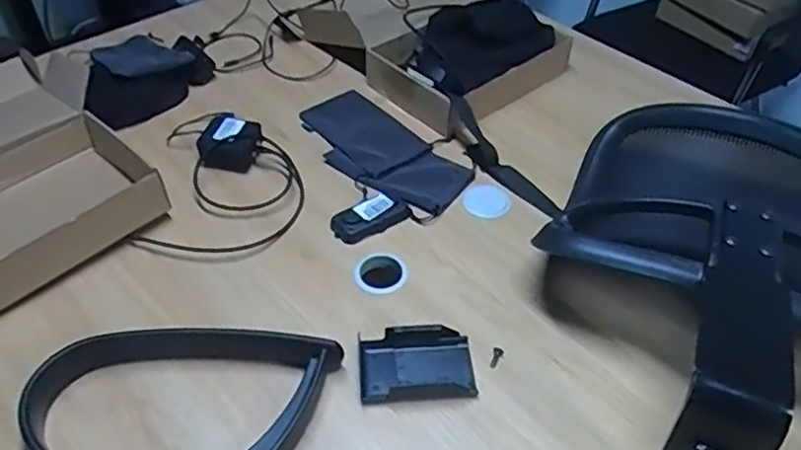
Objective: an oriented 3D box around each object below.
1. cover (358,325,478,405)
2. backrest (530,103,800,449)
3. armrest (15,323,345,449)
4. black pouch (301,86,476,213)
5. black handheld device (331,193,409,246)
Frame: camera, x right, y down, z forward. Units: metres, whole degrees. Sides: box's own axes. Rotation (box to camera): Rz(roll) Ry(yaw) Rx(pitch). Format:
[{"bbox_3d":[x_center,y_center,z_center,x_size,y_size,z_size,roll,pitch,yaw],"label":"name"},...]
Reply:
[{"bbox_3d":[0.018,0.155,0.725,0.126,0.027,0.080,-3,45,-3],"label":"cover"},{"bbox_3d":[0.359,0.048,0.721,0.371,0.177,0.580,17,47,16],"label":"backrest"},{"bbox_3d":[-0.248,0.197,0.661,0.261,0.052,0.288,20,48,19],"label":"armrest"},{"bbox_3d":[-0.036,-0.118,0.989,0.128,0.019,0.304,-33,54,-29],"label":"black pouch"},{"bbox_3d":[-0.042,-0.013,0.887,0.103,0.027,0.052,-23,50,-21],"label":"black handheld device"}]

